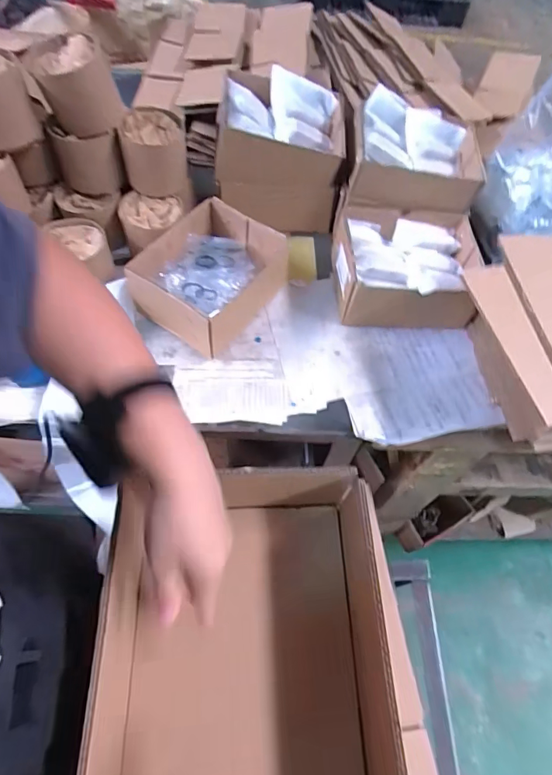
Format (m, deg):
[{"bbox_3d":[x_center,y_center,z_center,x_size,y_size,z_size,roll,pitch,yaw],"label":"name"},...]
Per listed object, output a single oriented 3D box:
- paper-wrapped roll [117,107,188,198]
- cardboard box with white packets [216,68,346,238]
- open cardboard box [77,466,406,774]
[{"bbox_3d":[-0.179,-0.345,0.670,0.090,0.089,0.081,-7,62,-8],"label":"paper-wrapped roll"},{"bbox_3d":[0.005,-0.366,0.718,0.186,0.153,0.157,4,62,-1],"label":"cardboard box with white packets"},{"bbox_3d":[-0.038,0.268,0.402,0.259,0.139,0.347,-2,58,-3],"label":"open cardboard box"}]

